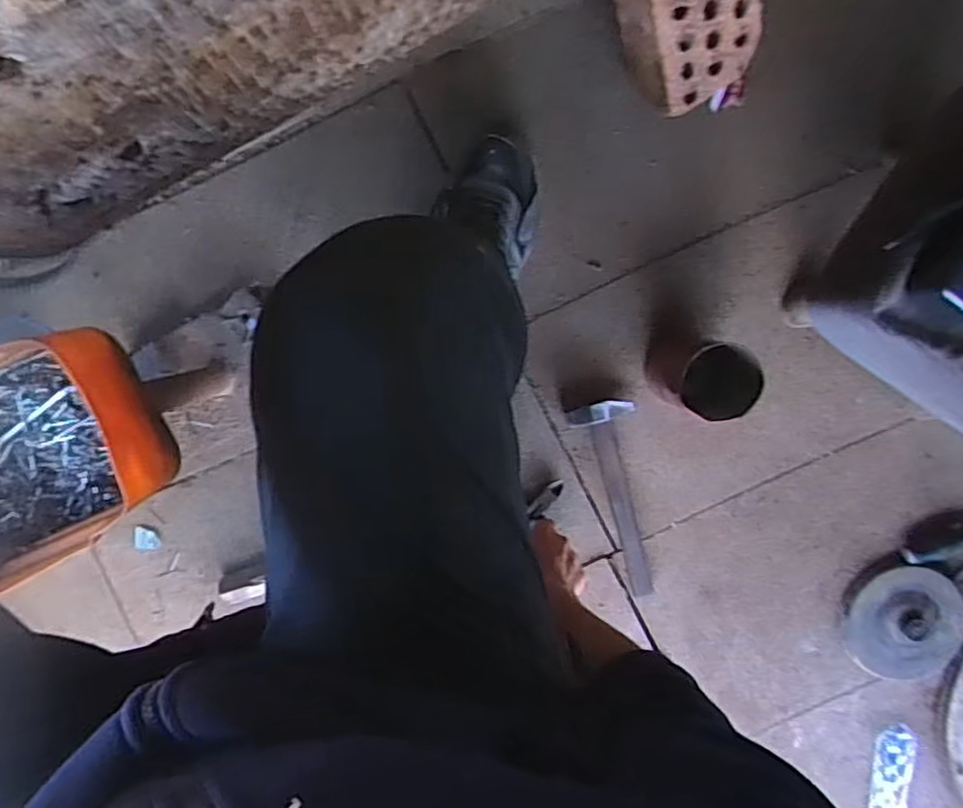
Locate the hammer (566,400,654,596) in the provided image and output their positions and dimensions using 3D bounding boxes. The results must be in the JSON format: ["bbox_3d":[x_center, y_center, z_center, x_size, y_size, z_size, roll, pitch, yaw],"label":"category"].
[{"bbox_3d":[0.175,0.120,0.849,0.069,0.032,0.257,-17,98,0],"label":"hammer"}]

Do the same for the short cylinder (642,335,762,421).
[{"bbox_3d":[0.242,-0.032,0.762,0.075,0.162,0.080,8,97,-3],"label":"short cylinder"}]

